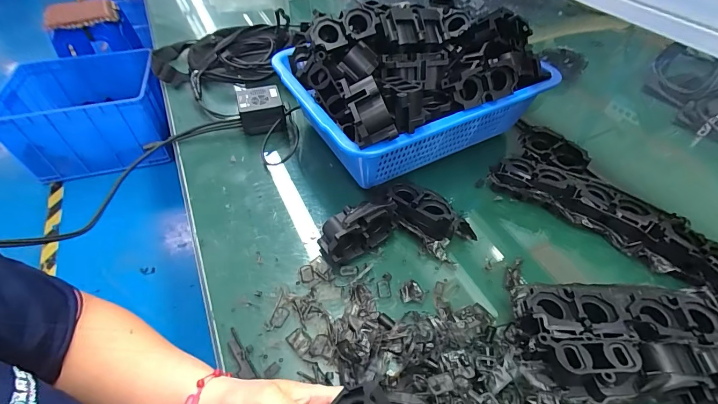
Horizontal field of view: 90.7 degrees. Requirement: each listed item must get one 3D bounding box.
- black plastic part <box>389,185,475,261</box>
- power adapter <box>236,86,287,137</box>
[{"bbox_3d":[0.093,0.019,0.485,0.125,0.052,0.063,36,56,28],"label":"black plastic part"},{"bbox_3d":[-0.179,-0.169,0.648,0.076,0.045,0.076,-13,49,-12],"label":"power adapter"}]

